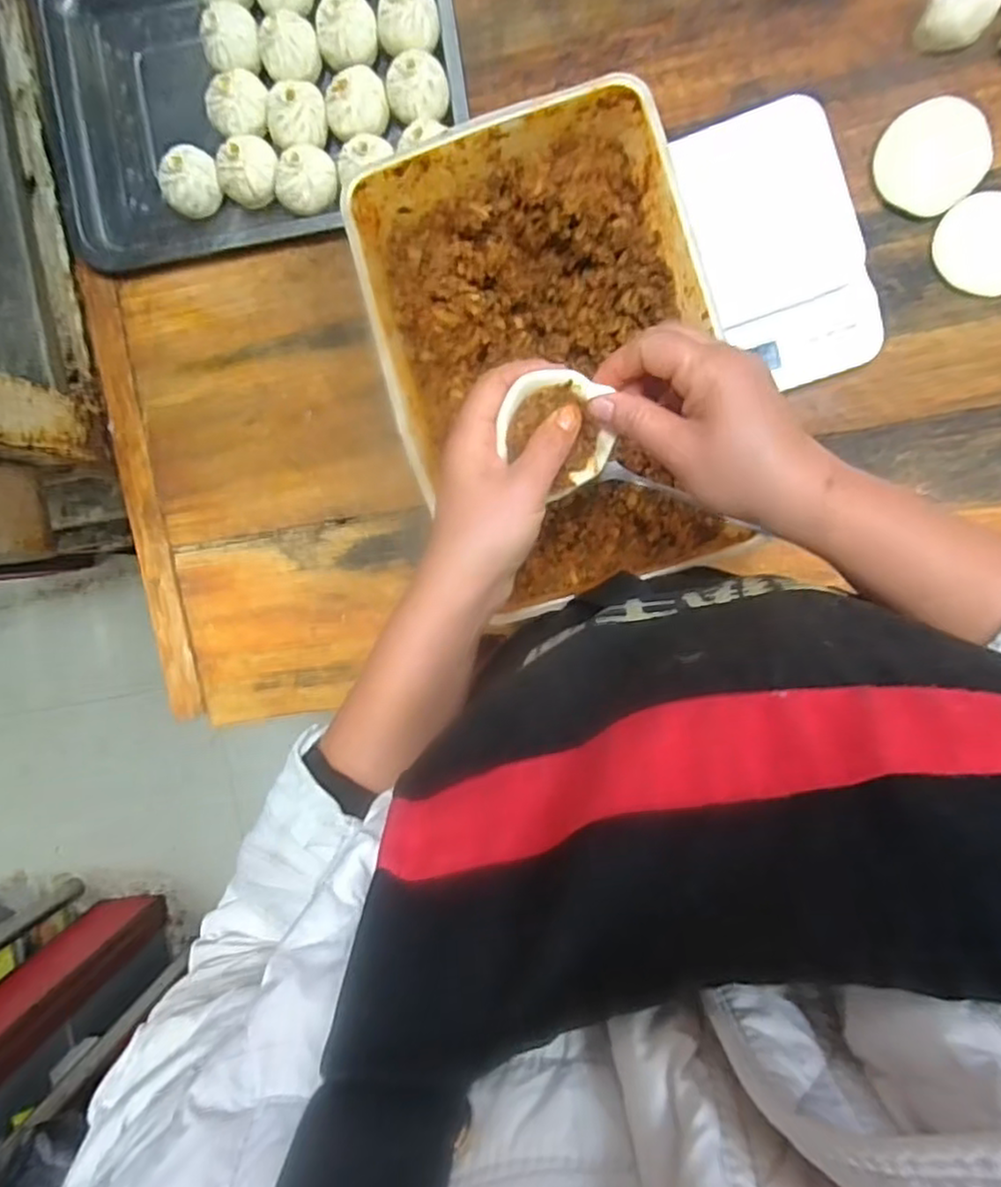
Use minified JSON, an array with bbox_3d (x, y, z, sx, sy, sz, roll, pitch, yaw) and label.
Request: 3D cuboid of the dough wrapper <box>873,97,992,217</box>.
[{"bbox_3d":[0.327,-0.330,0.533,0.079,0.011,0.076,0,95,4],"label":"dough wrapper"}]

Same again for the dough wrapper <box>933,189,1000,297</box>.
[{"bbox_3d":[0.373,-0.268,0.539,0.074,0.011,0.071,0,95,4],"label":"dough wrapper"}]

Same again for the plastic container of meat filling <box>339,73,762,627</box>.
[{"bbox_3d":[0.037,-0.162,0.521,0.215,0.104,0.320,-15,94,5],"label":"plastic container of meat filling"}]

